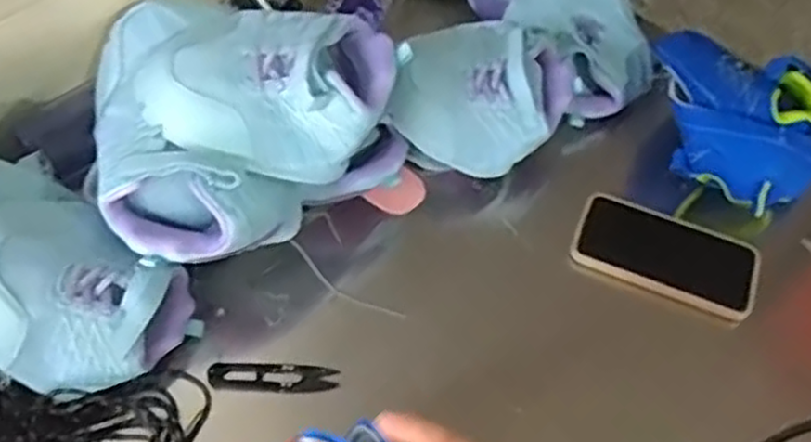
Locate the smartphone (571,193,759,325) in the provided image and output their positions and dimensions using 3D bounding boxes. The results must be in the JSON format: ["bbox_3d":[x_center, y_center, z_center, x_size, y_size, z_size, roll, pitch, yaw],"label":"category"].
[{"bbox_3d":[0.236,0.031,0.670,0.160,0.016,0.083,24,58,13],"label":"smartphone"}]

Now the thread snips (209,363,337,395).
[{"bbox_3d":[-0.107,0.126,0.595,0.103,0.009,0.022,1,56,-2],"label":"thread snips"}]

